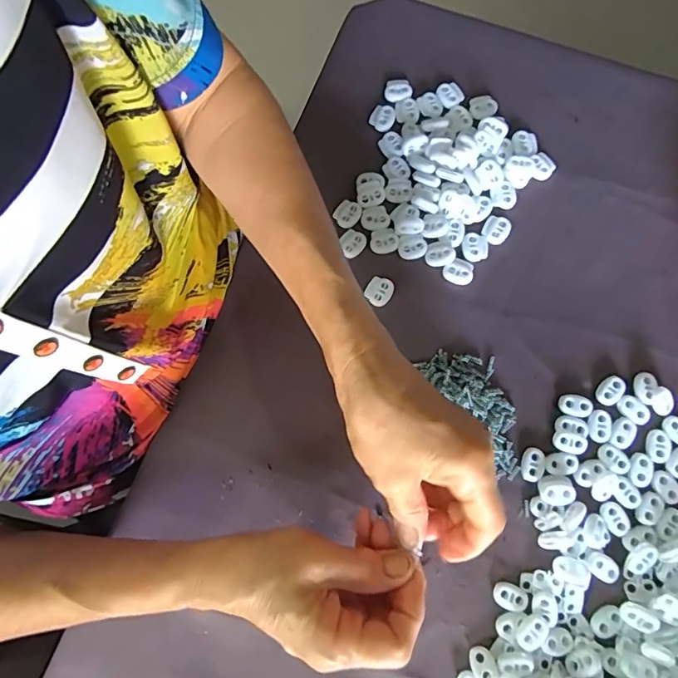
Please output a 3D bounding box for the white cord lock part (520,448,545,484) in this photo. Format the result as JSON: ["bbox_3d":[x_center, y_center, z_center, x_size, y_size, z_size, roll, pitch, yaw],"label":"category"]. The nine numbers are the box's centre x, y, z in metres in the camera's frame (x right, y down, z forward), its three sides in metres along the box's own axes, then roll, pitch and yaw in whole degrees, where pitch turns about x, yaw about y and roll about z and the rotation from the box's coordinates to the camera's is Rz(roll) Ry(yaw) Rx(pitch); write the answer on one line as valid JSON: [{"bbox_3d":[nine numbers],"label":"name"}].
[{"bbox_3d":[0.135,0.087,0.327,0.016,0.004,0.022,6,79,3],"label":"white cord lock part"}]

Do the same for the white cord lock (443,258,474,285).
[{"bbox_3d":[0.091,-0.051,0.357,0.022,0.004,0.019,27,81,7],"label":"white cord lock"}]

